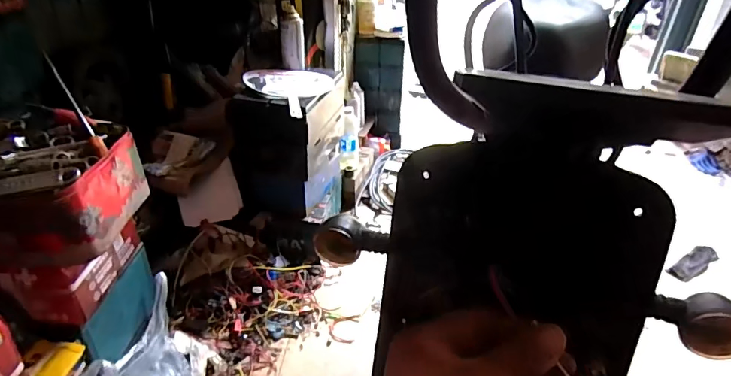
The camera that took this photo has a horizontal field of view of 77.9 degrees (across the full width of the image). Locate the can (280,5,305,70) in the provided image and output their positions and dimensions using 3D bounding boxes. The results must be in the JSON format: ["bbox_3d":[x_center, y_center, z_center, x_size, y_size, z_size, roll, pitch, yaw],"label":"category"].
[{"bbox_3d":[-0.203,-0.416,1.269,0.064,0.159,0.070,-4,33,-7],"label":"can"}]

